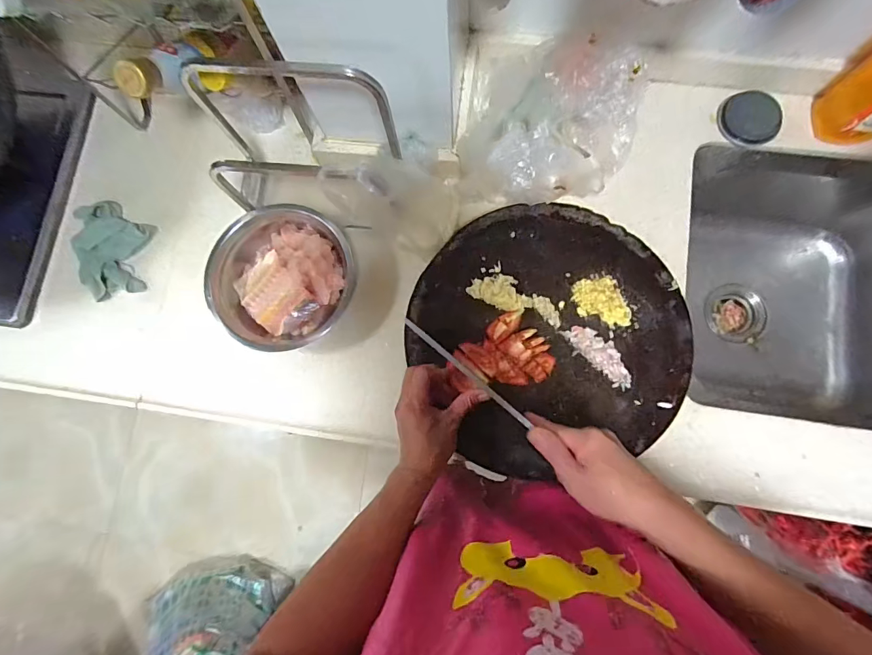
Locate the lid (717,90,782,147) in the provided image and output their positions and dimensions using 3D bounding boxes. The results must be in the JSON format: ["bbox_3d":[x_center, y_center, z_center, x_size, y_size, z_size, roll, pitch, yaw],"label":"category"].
[{"bbox_3d":[0.460,-0.308,0.630,0.079,0.018,0.085,-1,81,4],"label":"lid"}]

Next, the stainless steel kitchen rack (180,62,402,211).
[{"bbox_3d":[-0.162,-0.220,0.525,0.224,0.186,0.108,7,81,5],"label":"stainless steel kitchen rack"}]

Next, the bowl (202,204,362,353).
[{"bbox_3d":[-0.218,-0.069,0.618,0.184,0.067,0.197,-1,81,4],"label":"bowl"}]

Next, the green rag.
[{"bbox_3d":[-0.496,-0.125,0.668,0.115,0.015,0.152,-13,80,2],"label":"green rag"}]

